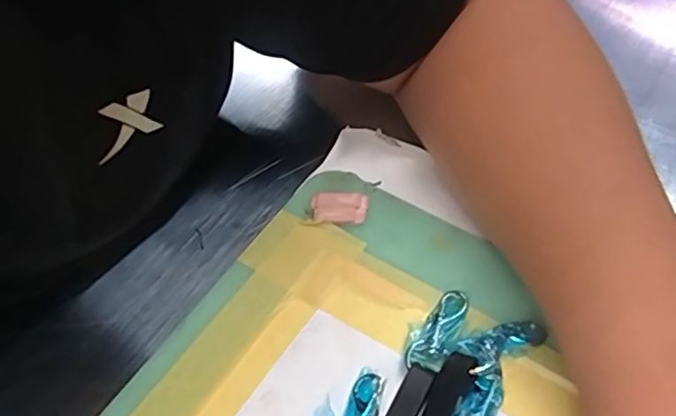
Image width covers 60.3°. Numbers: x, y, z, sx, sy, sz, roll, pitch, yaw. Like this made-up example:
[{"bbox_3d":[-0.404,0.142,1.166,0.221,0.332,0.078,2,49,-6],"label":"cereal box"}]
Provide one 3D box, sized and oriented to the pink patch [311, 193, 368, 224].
[{"bbox_3d":[0.001,0.000,0.333,0.032,0.005,0.018,4,53,5],"label":"pink patch"}]

